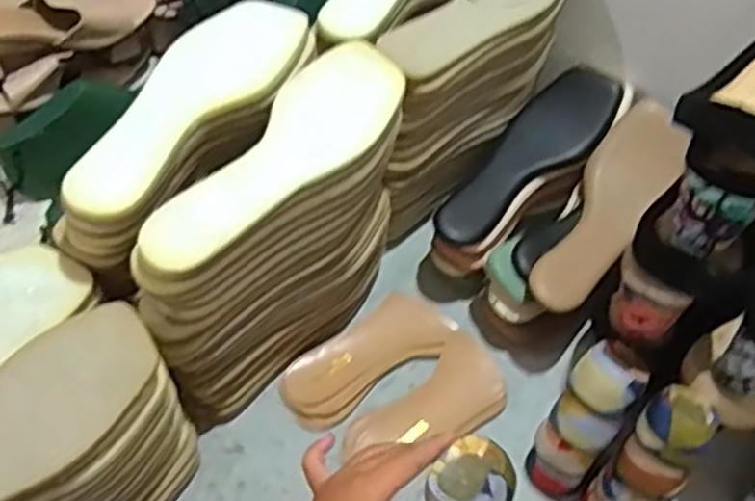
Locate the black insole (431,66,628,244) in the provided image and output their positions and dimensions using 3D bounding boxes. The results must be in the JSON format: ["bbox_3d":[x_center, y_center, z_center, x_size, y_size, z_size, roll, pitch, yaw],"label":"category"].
[{"bbox_3d":[0.144,-0.091,0.721,0.222,0.021,0.074,-44,67,-8],"label":"black insole"}]

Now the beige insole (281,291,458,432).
[{"bbox_3d":[-0.010,0.099,0.700,0.167,0.017,0.071,-32,63,-25],"label":"beige insole"}]

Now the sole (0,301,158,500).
[{"bbox_3d":[-0.237,0.119,0.444,0.080,0.020,0.236,36,59,19],"label":"sole"}]

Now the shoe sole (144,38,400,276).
[{"bbox_3d":[-0.063,-0.069,0.530,0.078,0.013,0.241,31,62,16],"label":"shoe sole"}]

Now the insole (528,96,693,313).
[{"bbox_3d":[0.212,-0.037,0.687,0.072,0.032,0.225,30,73,16],"label":"insole"}]

